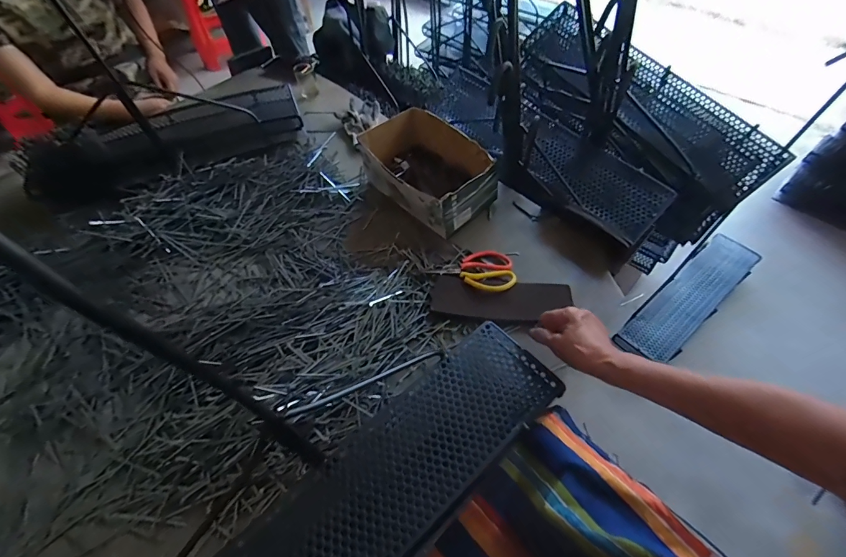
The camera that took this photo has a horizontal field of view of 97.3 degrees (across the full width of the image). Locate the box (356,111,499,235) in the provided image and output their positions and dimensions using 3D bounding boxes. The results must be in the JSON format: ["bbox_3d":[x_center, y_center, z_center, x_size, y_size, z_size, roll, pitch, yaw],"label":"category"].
[{"bbox_3d":[-0.006,-0.261,0.835,0.188,0.106,0.336,-34,62,-18],"label":"box"}]

